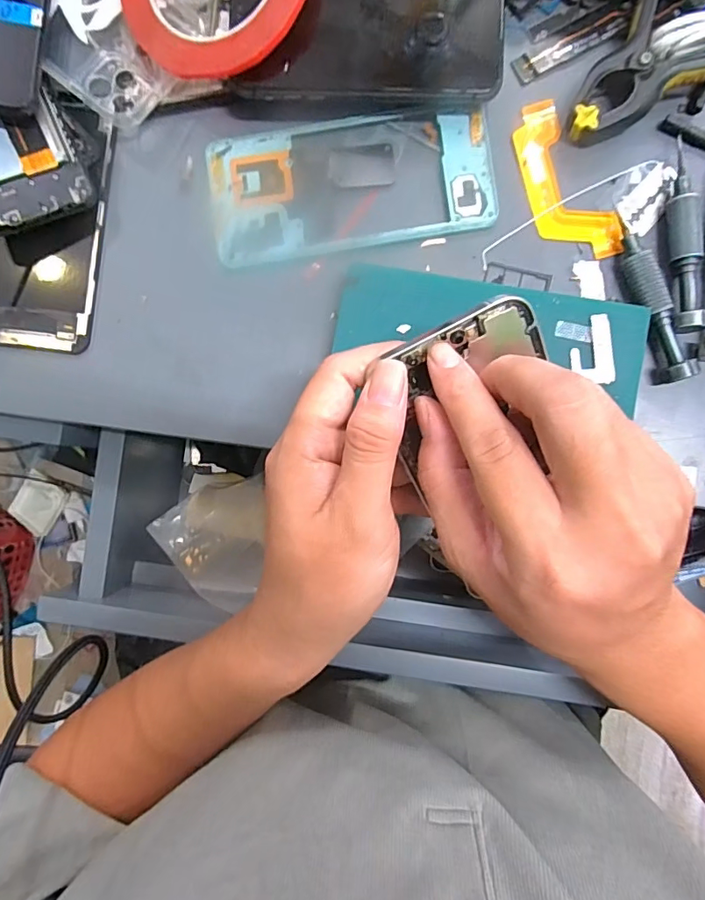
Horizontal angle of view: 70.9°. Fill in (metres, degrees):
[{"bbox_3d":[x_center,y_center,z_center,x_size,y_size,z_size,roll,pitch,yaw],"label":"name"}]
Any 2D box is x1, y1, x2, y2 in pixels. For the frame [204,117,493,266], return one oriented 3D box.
[{"bbox_3d":[-0.001,-0.153,0.287,0.163,0.007,0.074,-7,88,2],"label":"frame"}]

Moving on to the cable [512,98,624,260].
[{"bbox_3d":[0.118,-0.151,0.285,0.039,0.006,0.096,-27,88,-2],"label":"cable"}]

